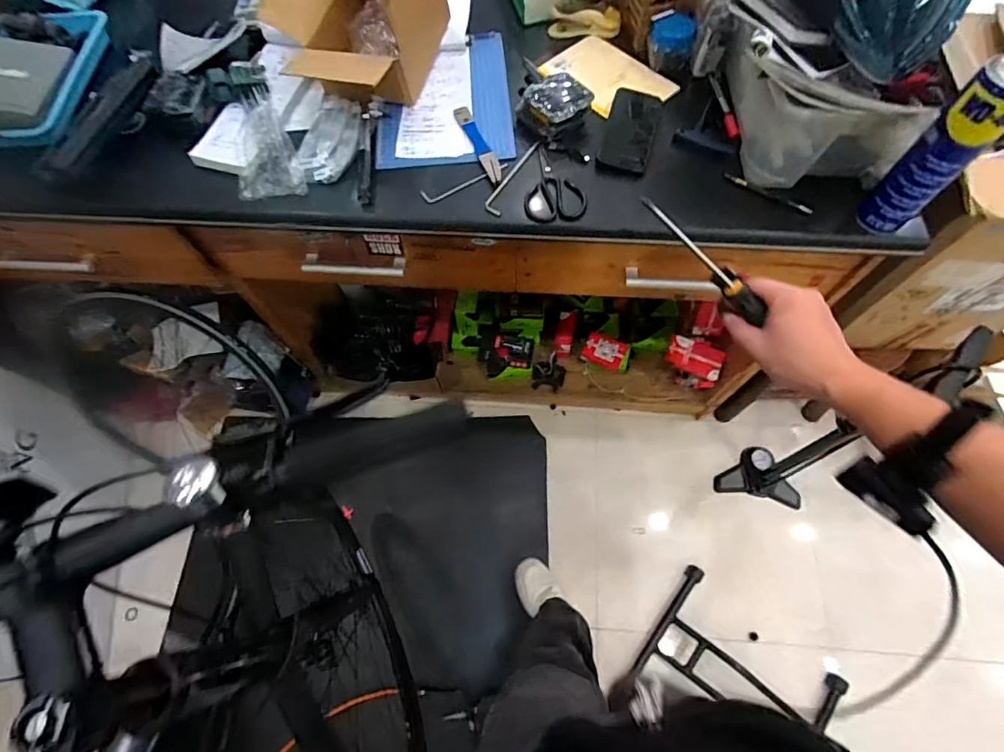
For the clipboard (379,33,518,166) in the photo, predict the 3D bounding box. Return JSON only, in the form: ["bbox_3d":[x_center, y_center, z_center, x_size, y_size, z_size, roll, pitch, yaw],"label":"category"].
[{"bbox_3d":[-0.097,-0.470,0.818,0.219,0.010,0.301,-4,66,0],"label":"clipboard"}]

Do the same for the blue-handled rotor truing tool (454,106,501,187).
[{"bbox_3d":[-0.037,-0.373,0.771,0.026,0.005,0.179,-22,67,-8],"label":"blue-handled rotor truing tool"}]

